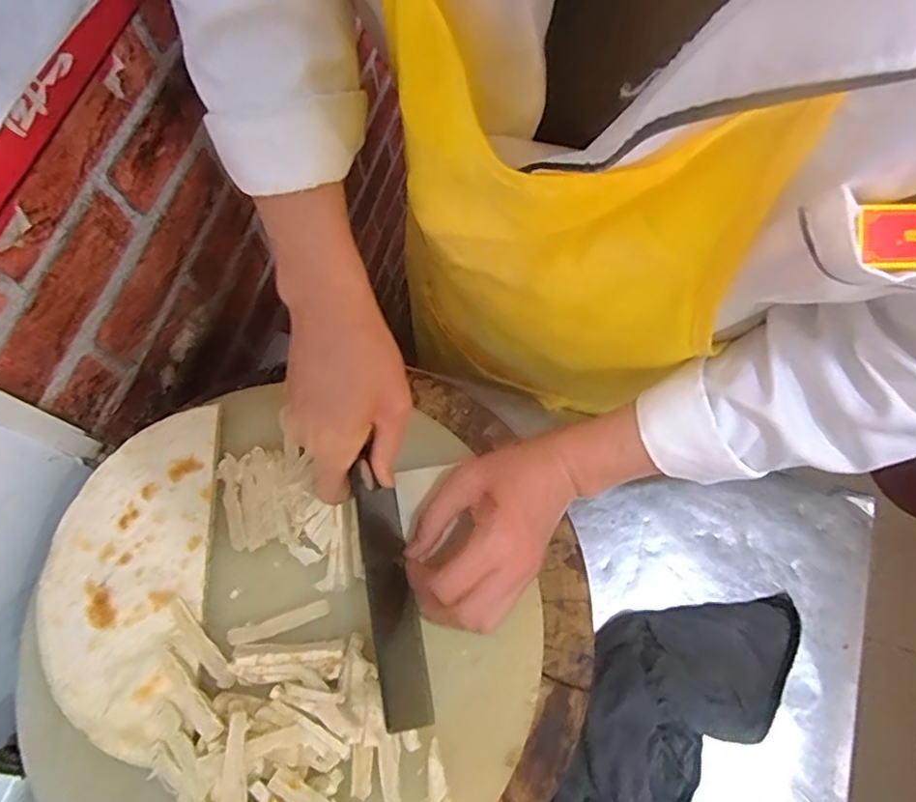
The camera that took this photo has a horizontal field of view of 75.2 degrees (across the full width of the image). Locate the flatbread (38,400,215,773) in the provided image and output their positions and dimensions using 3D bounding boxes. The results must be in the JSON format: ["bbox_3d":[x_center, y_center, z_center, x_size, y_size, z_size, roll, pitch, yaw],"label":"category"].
[{"bbox_3d":[-0.242,0.122,0.434,0.113,0.012,0.234,-4,68,1],"label":"flatbread"}]

